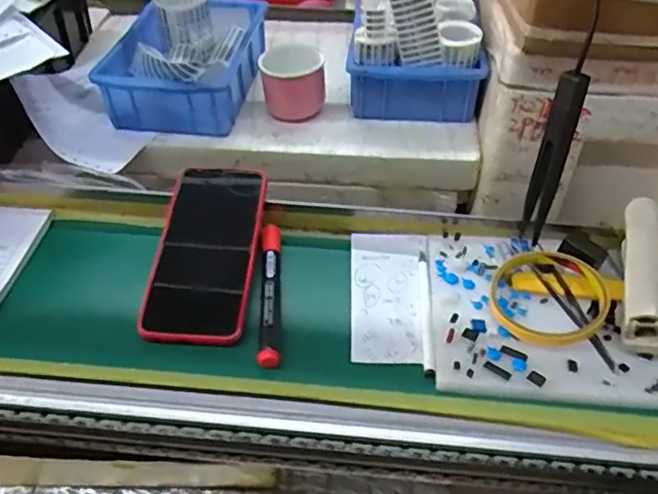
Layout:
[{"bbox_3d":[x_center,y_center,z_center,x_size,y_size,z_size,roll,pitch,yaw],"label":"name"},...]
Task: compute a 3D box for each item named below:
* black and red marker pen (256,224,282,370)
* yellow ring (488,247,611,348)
[{"bbox_3d":[-0.045,0.032,0.474,0.015,0.018,0.139,1,43,-5],"label":"black and red marker pen"},{"bbox_3d":[0.168,0.034,0.465,0.082,0.018,0.088,3,43,-3],"label":"yellow ring"}]

